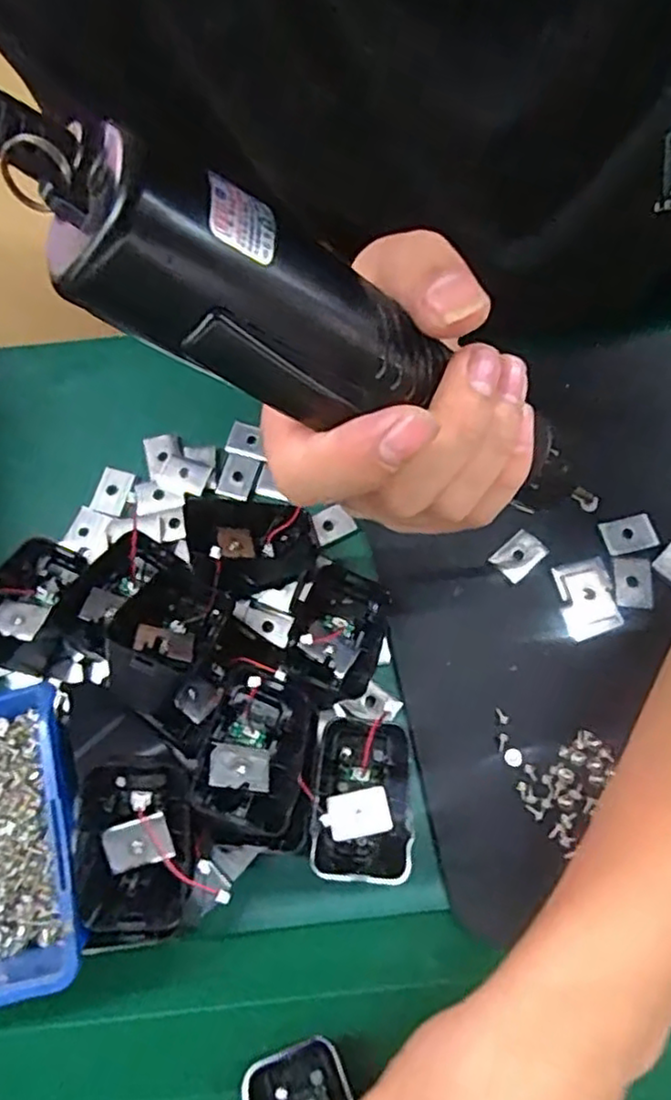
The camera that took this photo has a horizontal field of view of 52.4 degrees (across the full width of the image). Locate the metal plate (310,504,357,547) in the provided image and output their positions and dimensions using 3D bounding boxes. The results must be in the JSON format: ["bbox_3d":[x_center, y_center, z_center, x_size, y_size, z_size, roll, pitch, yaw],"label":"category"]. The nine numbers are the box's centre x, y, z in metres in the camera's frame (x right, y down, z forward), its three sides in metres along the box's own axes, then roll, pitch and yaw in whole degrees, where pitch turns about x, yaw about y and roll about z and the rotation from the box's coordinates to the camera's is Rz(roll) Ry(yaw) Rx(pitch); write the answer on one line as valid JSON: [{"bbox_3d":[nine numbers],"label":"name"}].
[{"bbox_3d":[-0.002,-0.014,0.388,0.022,0.006,0.018,-28,70,-8],"label":"metal plate"}]

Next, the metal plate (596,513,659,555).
[{"bbox_3d":[0.161,-0.009,0.375,0.027,0.004,0.020,-13,71,-4],"label":"metal plate"}]

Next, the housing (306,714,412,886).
[{"bbox_3d":[0.012,0.117,0.322,0.044,0.031,0.070,3,70,2],"label":"housing"}]

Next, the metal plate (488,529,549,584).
[{"bbox_3d":[0.100,0.003,0.373,0.027,0.004,0.019,-39,74,-12],"label":"metal plate"}]

